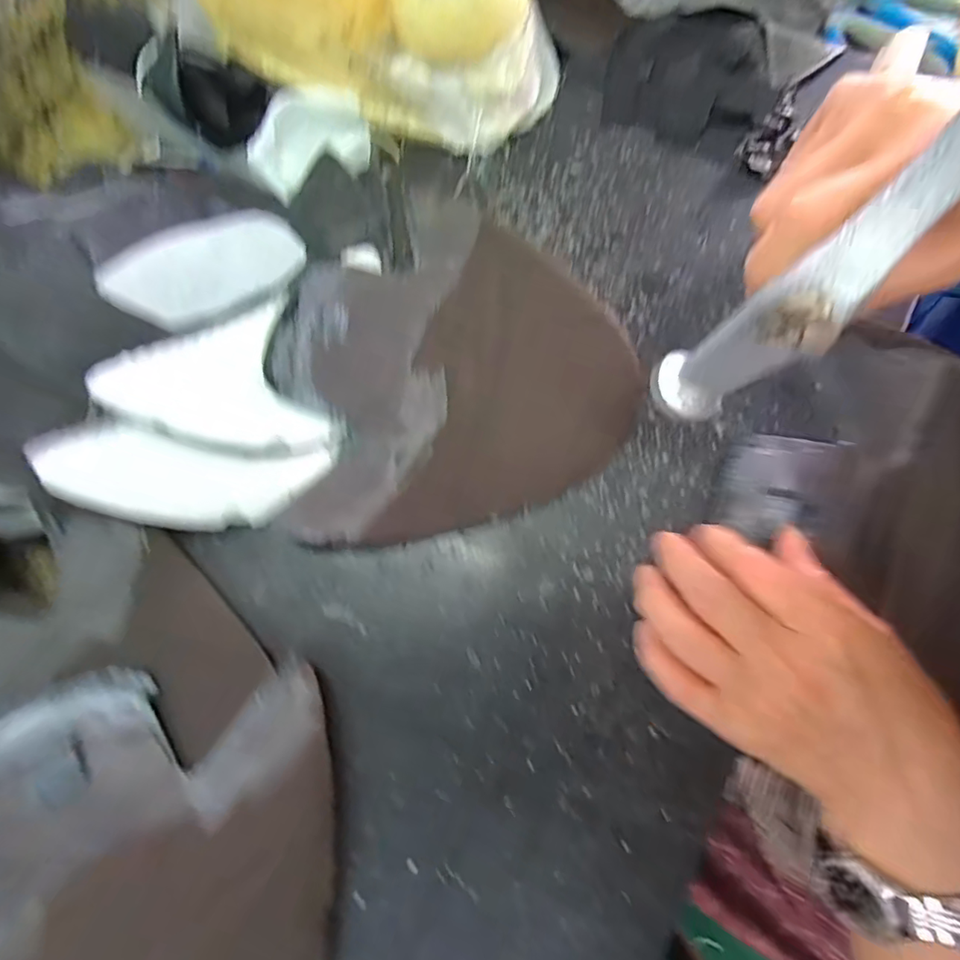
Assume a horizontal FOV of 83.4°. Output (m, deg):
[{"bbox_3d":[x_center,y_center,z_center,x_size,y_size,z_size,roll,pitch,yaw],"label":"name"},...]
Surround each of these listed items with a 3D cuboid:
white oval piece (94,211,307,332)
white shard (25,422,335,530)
[{"bbox_3d":[-0.141,-0.112,0.282,0.097,0.004,0.053,-37,82,-24],"label":"white oval piece"},{"bbox_3d":[-0.139,0.000,0.259,0.122,0.014,0.041,5,74,-17],"label":"white shard"}]

